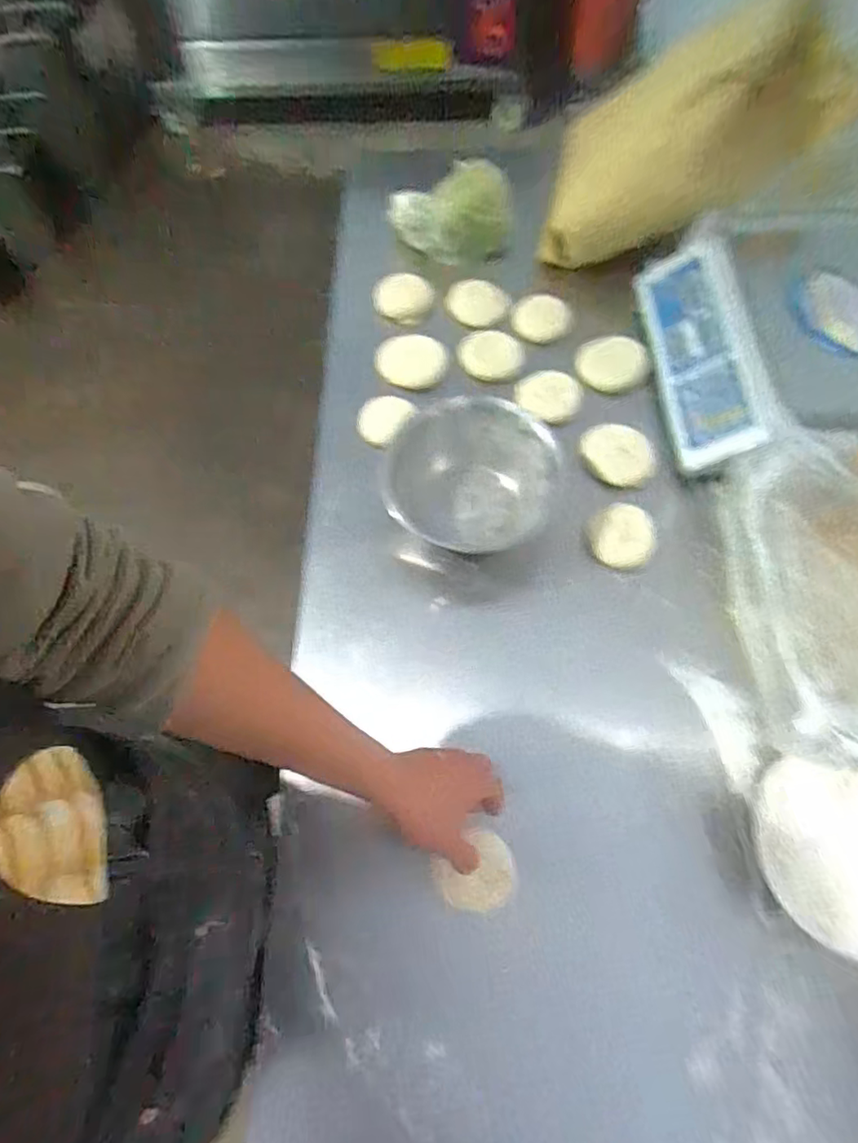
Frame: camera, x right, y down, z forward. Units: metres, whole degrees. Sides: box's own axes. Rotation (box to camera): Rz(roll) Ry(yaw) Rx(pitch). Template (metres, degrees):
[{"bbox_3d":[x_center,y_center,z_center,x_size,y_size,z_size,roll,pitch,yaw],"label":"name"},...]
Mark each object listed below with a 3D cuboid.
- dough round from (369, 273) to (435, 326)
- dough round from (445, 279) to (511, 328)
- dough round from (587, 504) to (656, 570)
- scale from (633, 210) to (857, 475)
[{"bbox_3d":[-0.040,-0.430,0.917,0.090,0.031,0.091,-1,66,1],"label":"dough round"},{"bbox_3d":[0.073,-0.409,0.894,0.092,0.032,0.069,1,66,2],"label":"dough round"},{"bbox_3d":[0.233,-0.042,0.717,0.076,0.027,0.076,-1,66,1],"label":"dough round"},{"bbox_3d":[0.468,-0.303,0.770,0.317,0.119,0.365,-3,66,0],"label":"scale"}]

